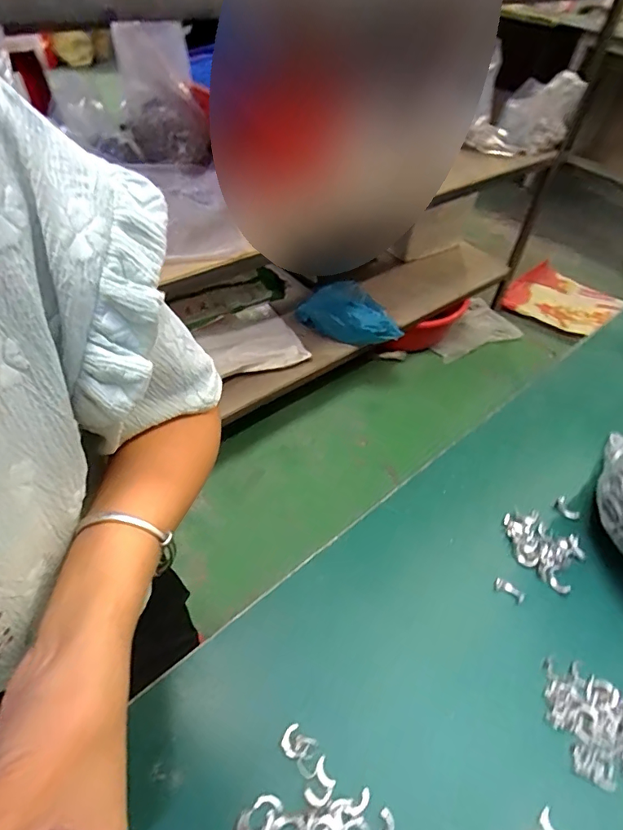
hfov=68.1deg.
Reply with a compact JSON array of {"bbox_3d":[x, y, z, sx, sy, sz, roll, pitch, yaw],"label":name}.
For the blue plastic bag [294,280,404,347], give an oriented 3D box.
[{"bbox_3d":[0.107,-0.274,1.301,0.142,0.101,0.282,-34,58,-30],"label":"blue plastic bag"}]

